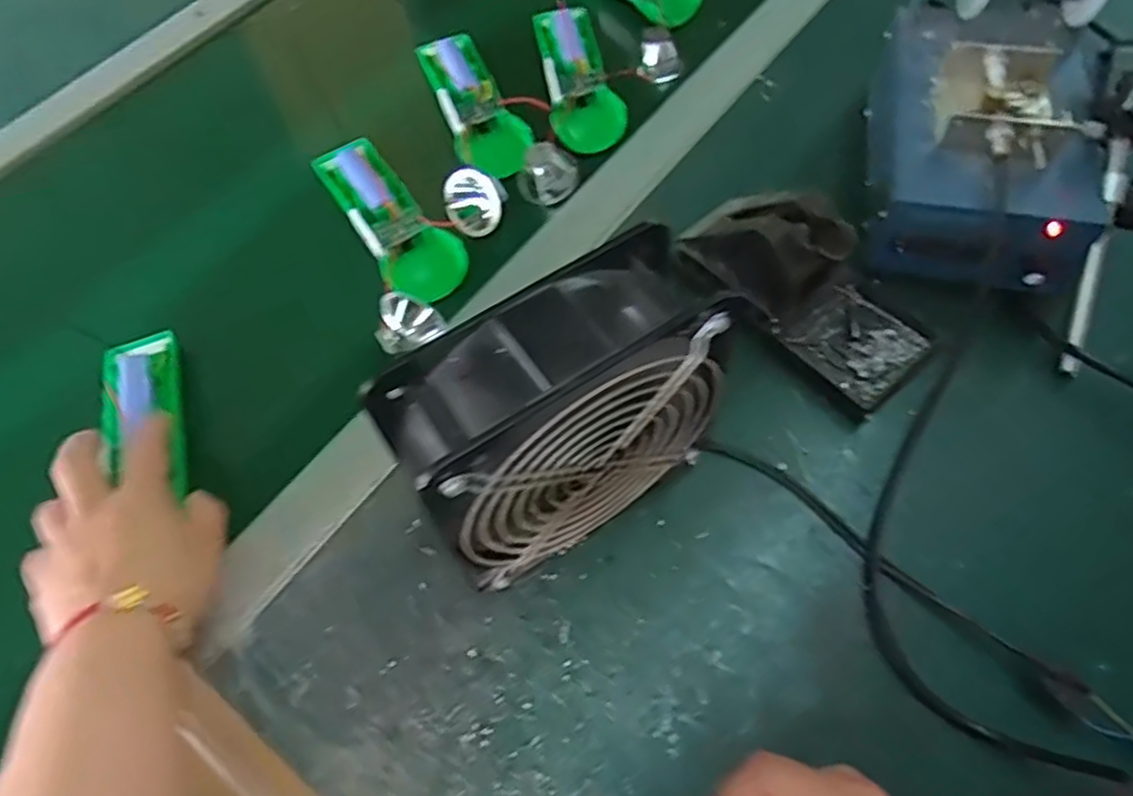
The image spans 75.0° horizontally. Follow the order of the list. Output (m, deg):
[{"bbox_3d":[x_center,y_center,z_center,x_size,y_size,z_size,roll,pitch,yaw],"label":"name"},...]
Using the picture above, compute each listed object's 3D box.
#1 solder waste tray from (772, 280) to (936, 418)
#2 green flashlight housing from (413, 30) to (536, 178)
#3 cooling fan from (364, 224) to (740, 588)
[{"bbox_3d":[0.175,-0.034,0.452,0.073,0.017,0.074,-38,64,-17],"label":"solder waste tray"},{"bbox_3d":[-0.071,-0.226,0.560,0.052,0.025,0.143,-18,65,-9],"label":"green flashlight housing"},{"bbox_3d":[0.000,0.013,0.345,0.150,0.150,0.062,-29,60,-14],"label":"cooling fan"}]

